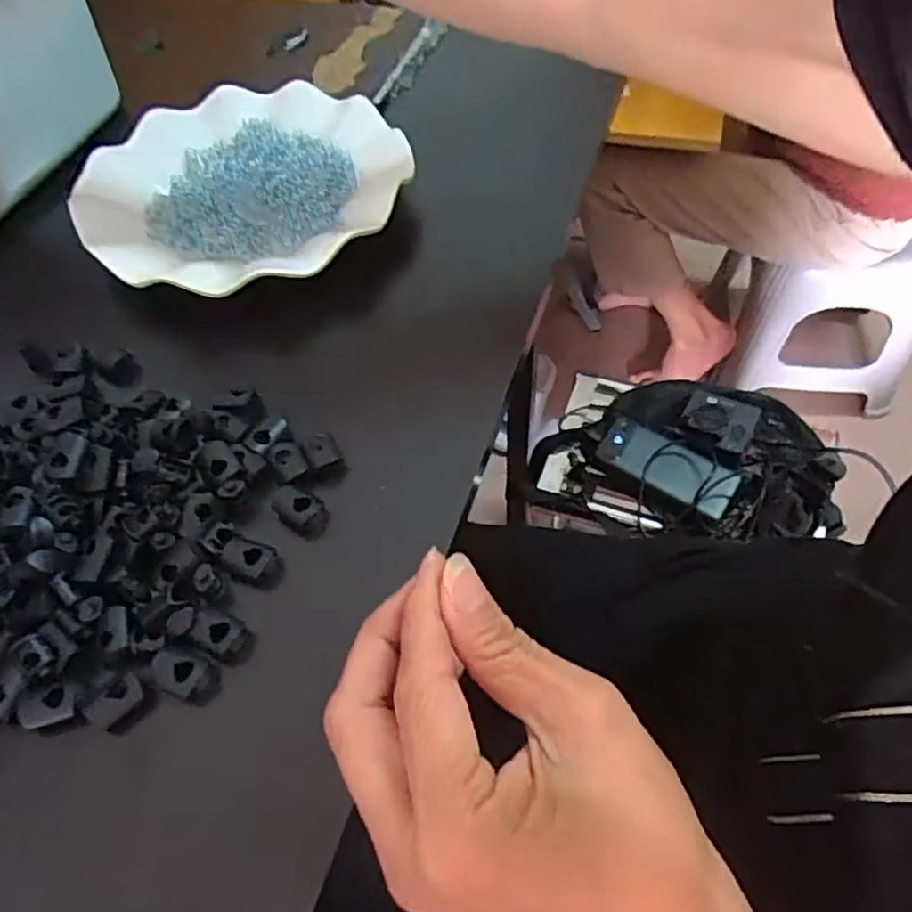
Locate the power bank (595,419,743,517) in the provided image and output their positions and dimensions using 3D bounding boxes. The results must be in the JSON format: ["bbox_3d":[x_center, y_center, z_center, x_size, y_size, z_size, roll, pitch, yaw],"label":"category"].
[{"bbox_3d":[0.235,0.009,0.776,0.155,0.019,0.057,27,92,21],"label":"power bank"}]

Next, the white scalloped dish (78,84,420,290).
[{"bbox_3d":[-0.123,-0.160,0.406,0.181,0.019,0.182,-1,55,2],"label":"white scalloped dish"}]

